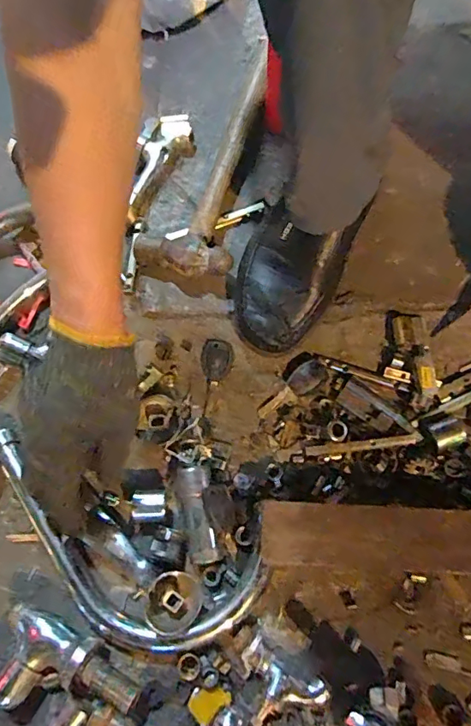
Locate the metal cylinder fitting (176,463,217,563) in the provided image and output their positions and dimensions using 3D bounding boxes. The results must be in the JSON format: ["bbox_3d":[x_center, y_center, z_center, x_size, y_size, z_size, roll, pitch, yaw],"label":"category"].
[{"bbox_3d":[-0.032,0.129,0.433,0.029,0.021,0.085,-14,66,-3],"label":"metal cylinder fitting"}]

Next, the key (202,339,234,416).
[{"bbox_3d":[-0.022,0.013,0.484,0.031,0.004,0.072,11,82,6],"label":"key"}]

